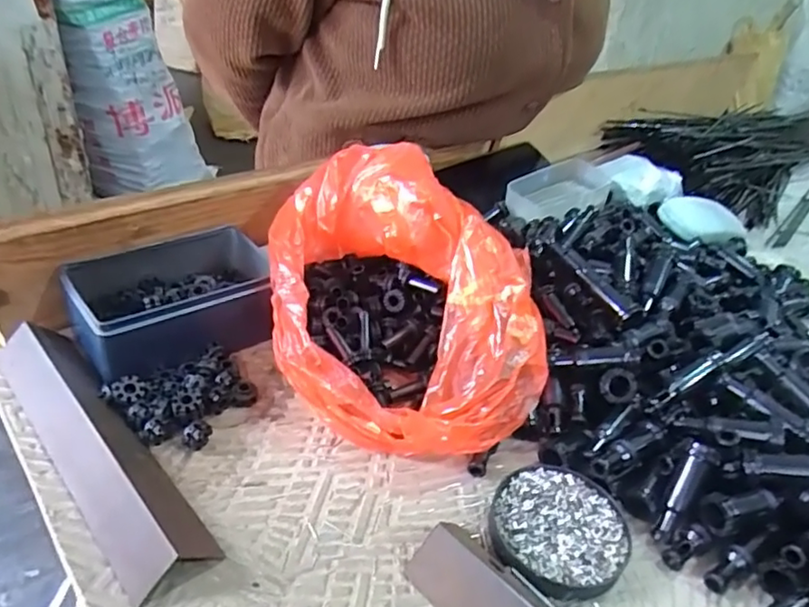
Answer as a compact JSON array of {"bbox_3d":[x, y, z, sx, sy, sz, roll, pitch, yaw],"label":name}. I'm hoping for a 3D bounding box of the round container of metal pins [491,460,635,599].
[{"bbox_3d":[0.094,0.138,0.367,0.084,0.017,0.080,5,34,-4],"label":"round container of metal pins"}]

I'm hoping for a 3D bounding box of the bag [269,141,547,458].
[{"bbox_3d":[-0.006,-0.005,0.444,0.172,0.142,0.216,-3,35,-15],"label":"bag"}]

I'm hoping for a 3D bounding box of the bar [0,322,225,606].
[{"bbox_3d":[-0.196,0.079,0.378,0.051,0.030,0.232,-23,45,-38],"label":"bar"}]

